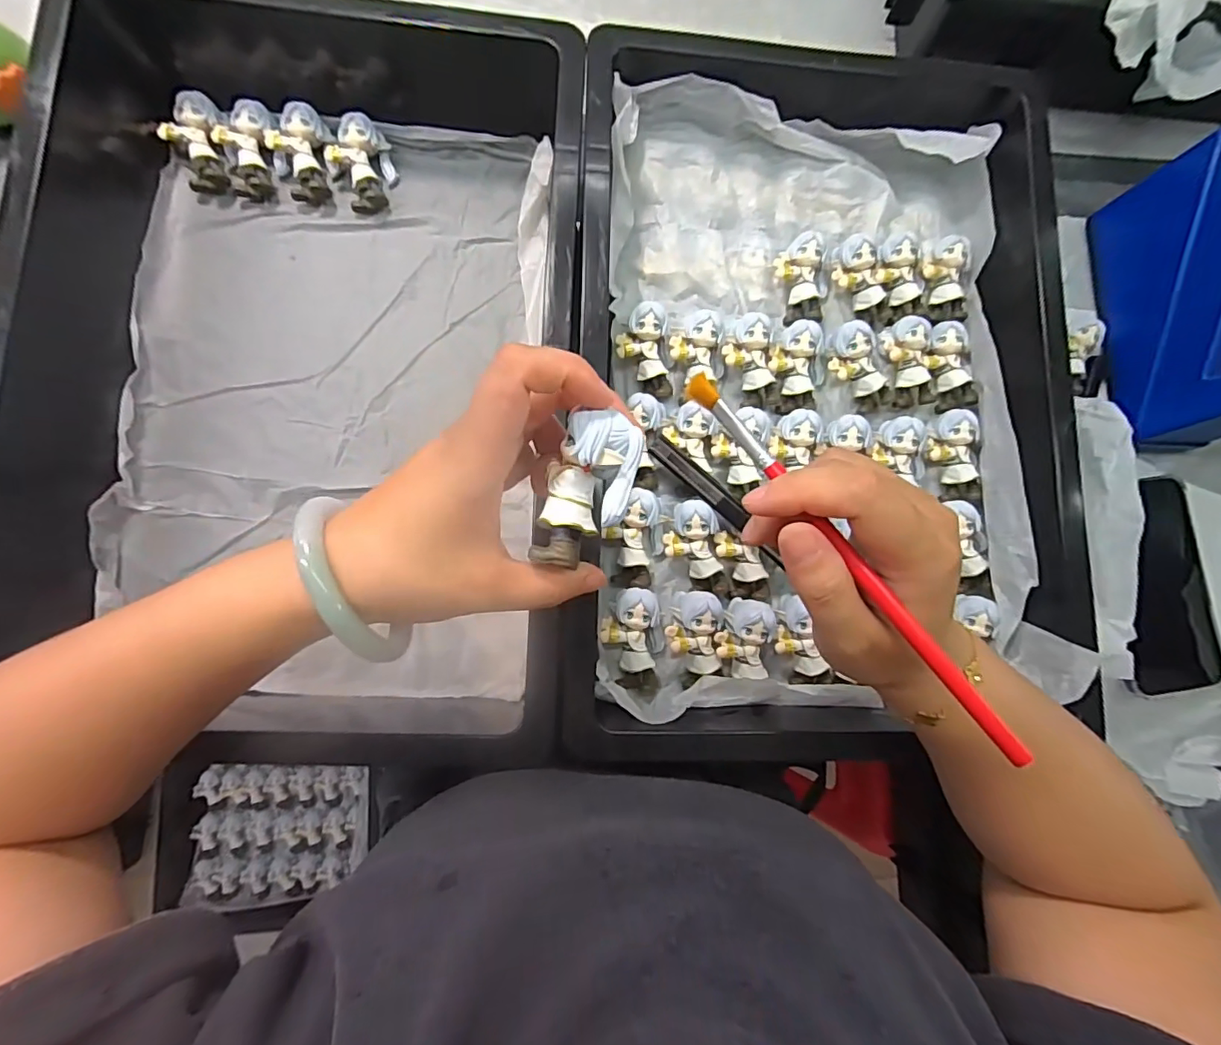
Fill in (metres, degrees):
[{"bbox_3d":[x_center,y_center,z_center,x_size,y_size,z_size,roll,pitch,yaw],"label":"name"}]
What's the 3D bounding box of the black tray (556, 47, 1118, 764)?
[{"bbox_3d":[0.128,-0.083,0.359,0.304,0.087,0.454,2,83,-6],"label":"black tray"}]

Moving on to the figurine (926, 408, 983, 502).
[{"bbox_3d":[0.240,-0.047,0.377,0.033,0.023,0.063,0,83,-6],"label":"figurine"}]

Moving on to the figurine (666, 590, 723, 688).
[{"bbox_3d":[0.054,0.074,0.340,0.035,0.027,0.059,-4,83,-7],"label":"figurine"}]

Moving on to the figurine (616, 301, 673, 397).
[{"bbox_3d":[0.023,-0.114,0.362,0.033,0.030,0.056,-10,84,-7],"label":"figurine"}]

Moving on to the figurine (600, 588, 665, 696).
[{"bbox_3d":[0.015,0.075,0.338,0.040,0.027,0.065,-2,83,-6],"label":"figurine"}]

